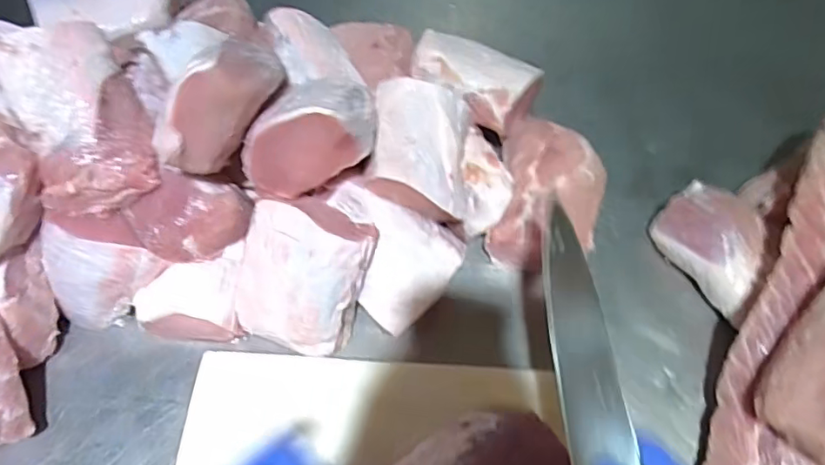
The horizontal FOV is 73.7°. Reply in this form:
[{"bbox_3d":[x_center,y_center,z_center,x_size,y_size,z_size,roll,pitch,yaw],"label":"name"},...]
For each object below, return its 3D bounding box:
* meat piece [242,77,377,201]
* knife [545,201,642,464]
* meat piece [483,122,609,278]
[{"bbox_3d":[-0.088,-0.100,0.517,0.094,0.075,0.136,21,61,11],"label":"meat piece"},{"bbox_3d":[0.144,0.146,0.419,0.044,0.028,0.343,-7,67,-5],"label":"knife"},{"bbox_3d":[0.158,-0.040,0.644,0.126,0.063,0.191,11,60,5],"label":"meat piece"}]

